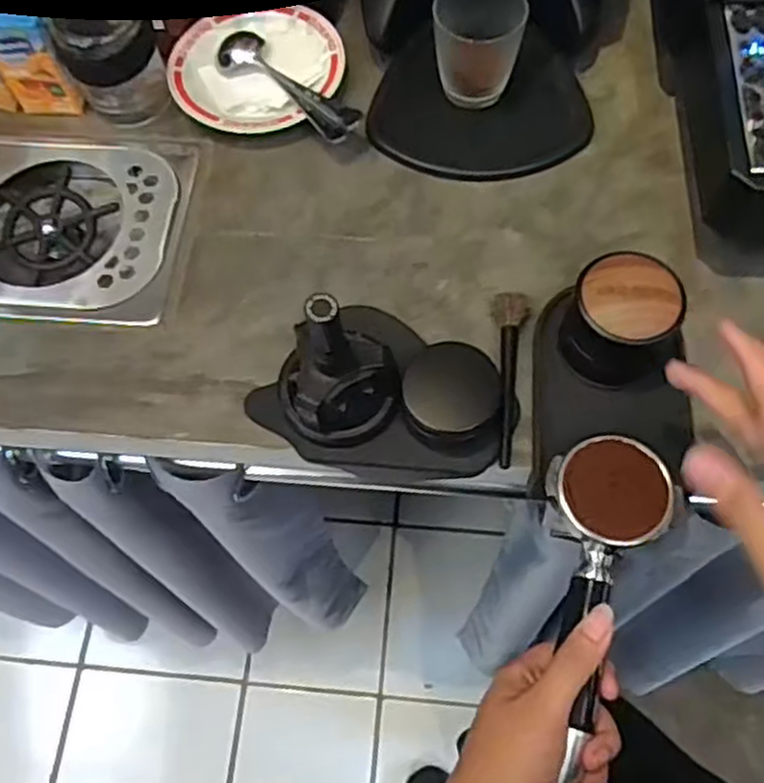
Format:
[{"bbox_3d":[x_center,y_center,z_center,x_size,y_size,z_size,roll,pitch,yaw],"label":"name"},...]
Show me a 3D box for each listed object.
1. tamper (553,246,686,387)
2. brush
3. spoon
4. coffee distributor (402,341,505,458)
[{"bbox_3d":[0.154,-0.045,0.467,0.071,0.062,0.064,32,72,15],"label":"tamper"},{"bbox_3d":[0.084,-0.009,0.492,0.025,0.018,0.124,4,67,4],"label":"brush"},{"bbox_3d":[-0.074,-0.243,0.581,0.034,0.011,0.143,-43,71,-14],"label":"spoon"},{"bbox_3d":[0.046,0.003,0.466,0.063,0.038,0.056,-3,67,2],"label":"coffee distributor"}]

